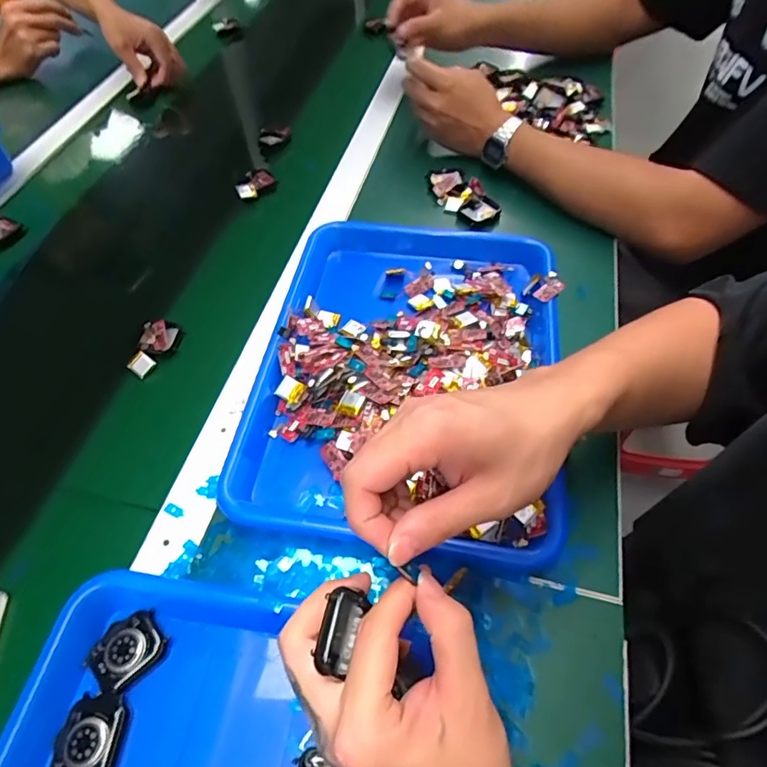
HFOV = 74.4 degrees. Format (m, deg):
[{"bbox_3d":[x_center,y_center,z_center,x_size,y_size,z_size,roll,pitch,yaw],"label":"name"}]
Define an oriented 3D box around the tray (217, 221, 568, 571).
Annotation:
[{"bbox_3d":[0.022,-0.019,0.440,0.249,0.047,0.323,7,56,7],"label":"tray"}]

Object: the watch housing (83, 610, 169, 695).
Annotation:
[{"bbox_3d":[-0.165,0.170,0.322,0.043,0.008,0.037,-37,62,-21],"label":"watch housing"}]

